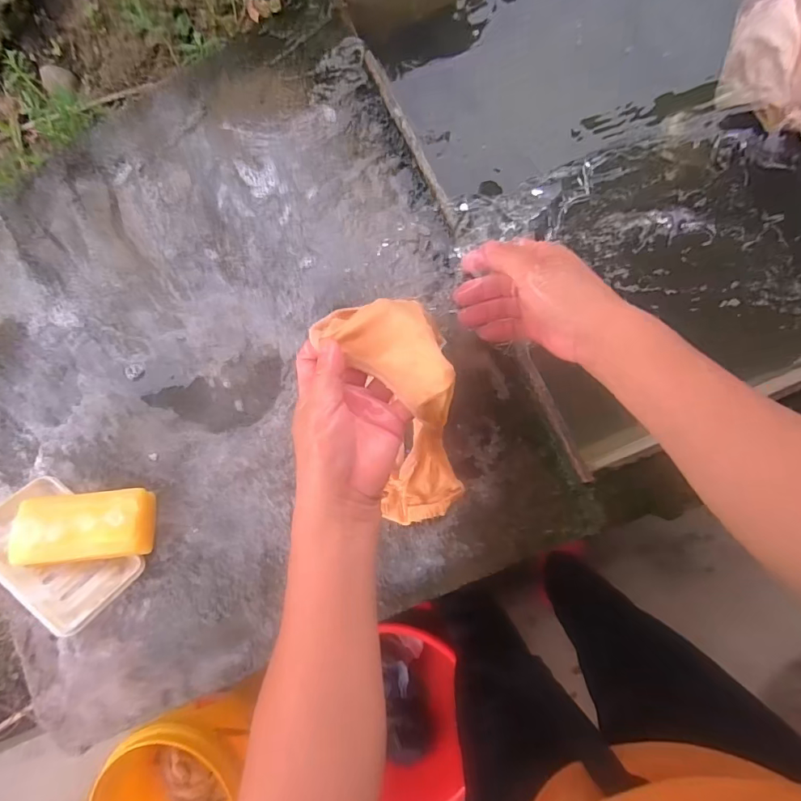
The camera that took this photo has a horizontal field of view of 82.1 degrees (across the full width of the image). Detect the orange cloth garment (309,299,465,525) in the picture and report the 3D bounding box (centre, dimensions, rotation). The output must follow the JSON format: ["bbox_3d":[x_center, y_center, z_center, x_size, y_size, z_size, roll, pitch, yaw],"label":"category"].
[{"bbox_3d":[-0.002,0.016,0.385,0.094,0.204,0.070,-4,43,7],"label":"orange cloth garment"}]

